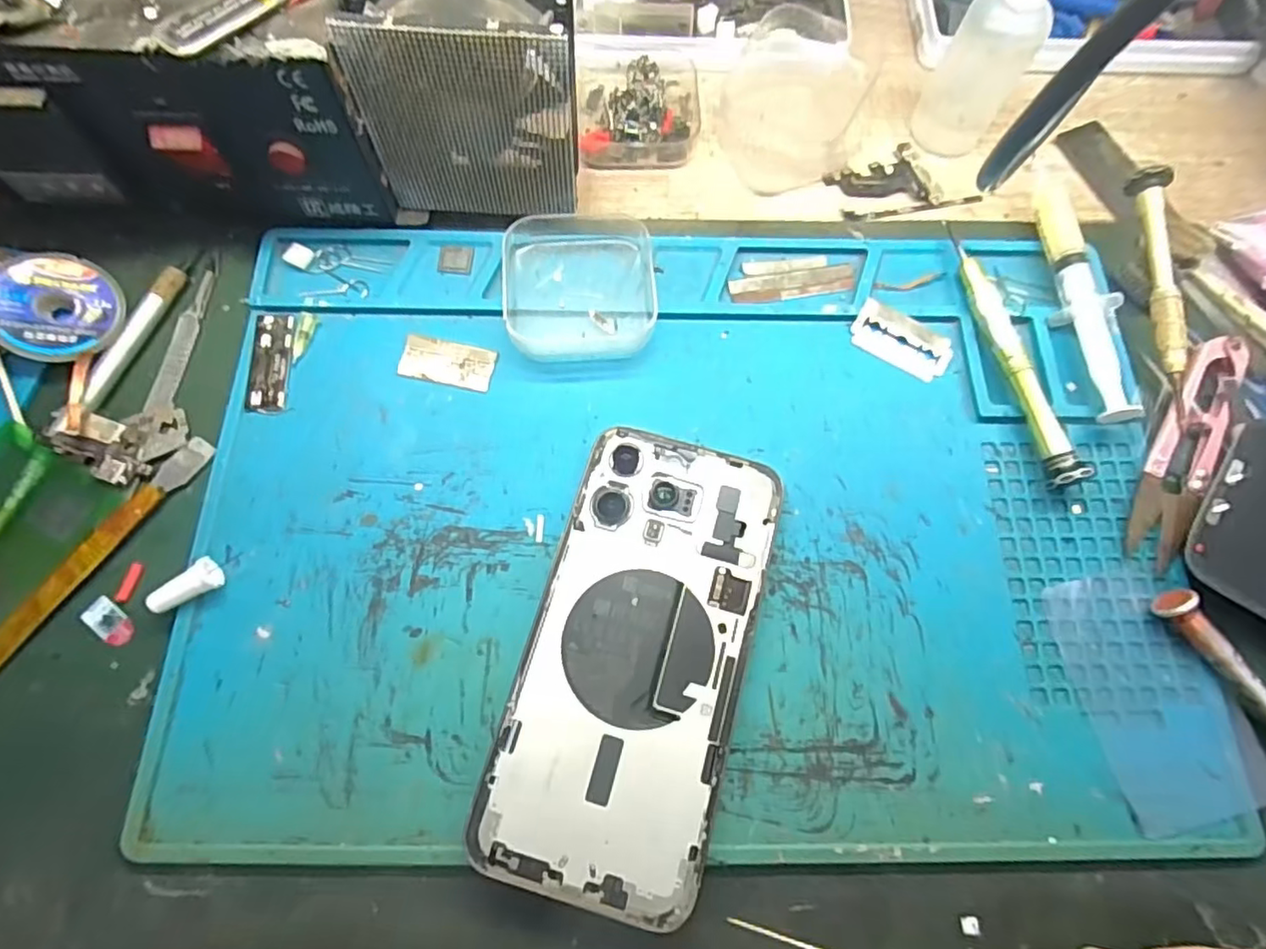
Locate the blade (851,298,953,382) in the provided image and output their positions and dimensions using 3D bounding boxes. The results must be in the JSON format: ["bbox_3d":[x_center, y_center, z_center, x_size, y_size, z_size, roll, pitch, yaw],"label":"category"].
[{"bbox_3d":[0.116,-0.058,0.264,0.042,0.004,0.022,31,86,7],"label":"blade"}]

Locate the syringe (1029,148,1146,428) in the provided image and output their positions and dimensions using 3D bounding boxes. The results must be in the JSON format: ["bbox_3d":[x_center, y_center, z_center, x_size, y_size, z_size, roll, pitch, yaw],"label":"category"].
[{"bbox_3d":[0.192,-0.082,0.264,0.018,0.017,0.126,-4,73,-2],"label":"syringe"}]

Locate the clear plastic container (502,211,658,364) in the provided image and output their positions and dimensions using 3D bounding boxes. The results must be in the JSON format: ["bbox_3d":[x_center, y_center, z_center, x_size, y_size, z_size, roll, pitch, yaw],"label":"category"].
[{"bbox_3d":[-0.023,-0.081,0.261,0.064,0.018,0.064,-6,73,-3],"label":"clear plastic container"}]

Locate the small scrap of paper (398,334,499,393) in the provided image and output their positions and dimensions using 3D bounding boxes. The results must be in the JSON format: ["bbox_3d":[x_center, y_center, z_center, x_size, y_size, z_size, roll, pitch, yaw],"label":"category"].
[{"bbox_3d":[-0.078,-0.048,0.256,0.039,0.004,0.019,11,73,3],"label":"small scrap of paper"}]

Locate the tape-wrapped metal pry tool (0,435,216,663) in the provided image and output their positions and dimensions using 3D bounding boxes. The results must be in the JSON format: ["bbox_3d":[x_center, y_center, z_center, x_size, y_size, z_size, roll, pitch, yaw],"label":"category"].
[{"bbox_3d":[-0.206,0.034,0.227,0.012,0.006,0.120,34,75,9],"label":"tape-wrapped metal pry tool"}]

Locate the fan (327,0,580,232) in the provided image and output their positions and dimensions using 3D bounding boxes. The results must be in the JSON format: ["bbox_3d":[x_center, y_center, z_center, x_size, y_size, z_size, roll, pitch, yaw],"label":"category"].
[{"bbox_3d":[-0.062,-0.141,0.241,0.080,0.084,0.033,0,73,-1],"label":"fan"}]

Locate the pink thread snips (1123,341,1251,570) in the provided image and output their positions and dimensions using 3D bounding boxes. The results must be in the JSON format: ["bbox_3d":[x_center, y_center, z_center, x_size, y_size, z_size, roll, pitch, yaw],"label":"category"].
[{"bbox_3d":[0.221,-0.011,0.243,0.022,0.015,0.099,26,74,7],"label":"pink thread snips"}]

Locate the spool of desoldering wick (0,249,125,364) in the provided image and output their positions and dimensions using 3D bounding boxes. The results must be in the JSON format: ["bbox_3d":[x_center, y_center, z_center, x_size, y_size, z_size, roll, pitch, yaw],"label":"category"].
[{"bbox_3d":[-0.236,-0.068,0.248,0.045,0.011,0.045,5,78,-26],"label":"spool of desoldering wick"}]

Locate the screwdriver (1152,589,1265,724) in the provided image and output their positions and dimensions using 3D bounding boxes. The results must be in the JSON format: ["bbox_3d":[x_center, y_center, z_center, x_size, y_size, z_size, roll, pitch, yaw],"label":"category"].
[{"bbox_3d":[0.229,0.088,0.211,0.010,0.011,0.111,-35,76,-11],"label":"screwdriver"}]

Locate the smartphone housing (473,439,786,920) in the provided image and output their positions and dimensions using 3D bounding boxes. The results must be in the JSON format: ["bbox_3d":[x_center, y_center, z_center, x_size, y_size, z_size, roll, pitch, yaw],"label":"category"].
[{"bbox_3d":[0.002,0.062,0.218,0.075,0.012,0.156,15,73,4],"label":"smartphone housing"}]

